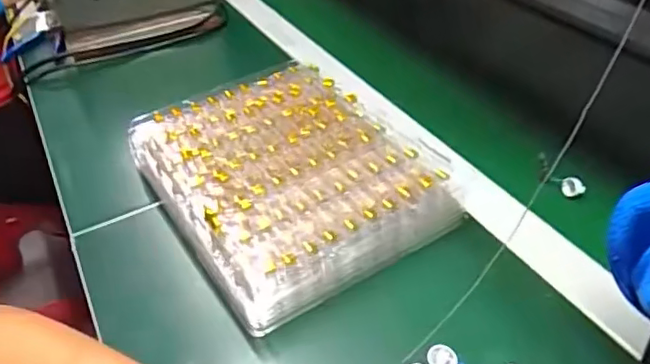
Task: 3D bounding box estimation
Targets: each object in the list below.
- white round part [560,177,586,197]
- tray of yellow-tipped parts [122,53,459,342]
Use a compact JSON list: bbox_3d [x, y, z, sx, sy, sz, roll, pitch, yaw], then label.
[{"bbox_3d":[0.213,0.004,0.513,0.019,0.017,0.010,-23,7,44],"label":"white round part"},{"bbox_3d":[-0.038,-0.012,0.514,0.194,0.040,0.263,-25,42,-21],"label":"tray of yellow-tipped parts"}]

